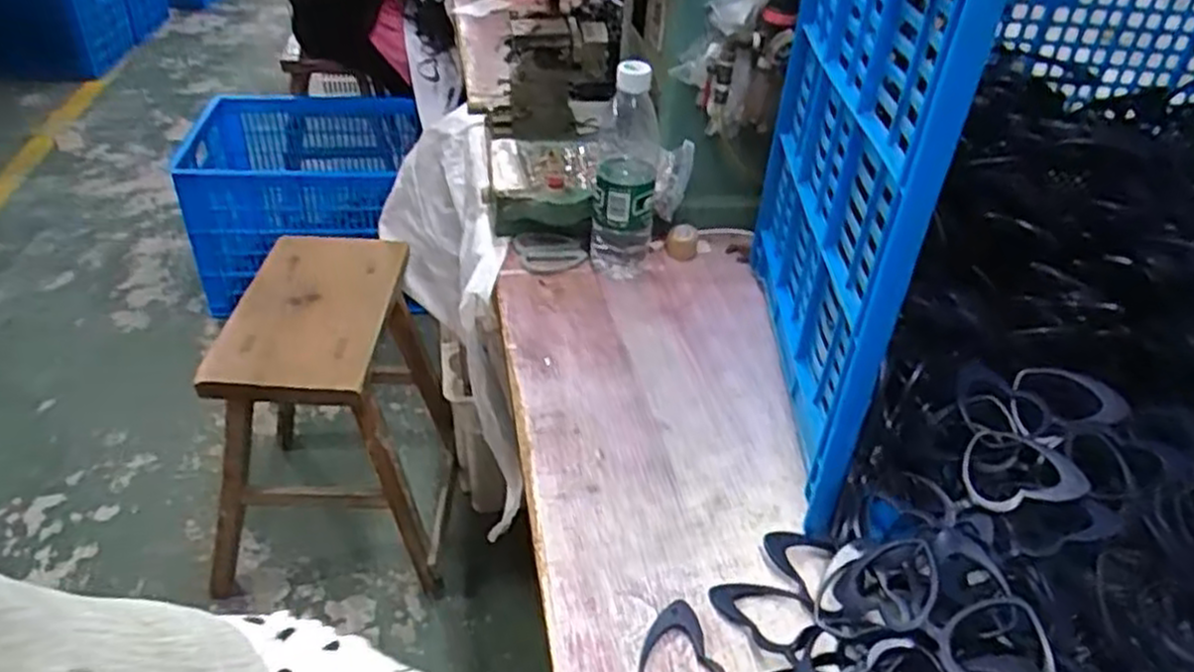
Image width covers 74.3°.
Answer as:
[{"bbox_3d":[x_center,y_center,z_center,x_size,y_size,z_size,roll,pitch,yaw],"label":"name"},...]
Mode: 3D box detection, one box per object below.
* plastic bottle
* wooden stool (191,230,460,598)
[{"bbox_3d":[0.030,-0.171,0.832,0.067,0.228,0.072,5,36,2],"label":"plastic bottle"},{"bbox_3d":[-0.428,0.120,1.317,0.328,0.427,0.382,-2,37,-8],"label":"wooden stool"}]

